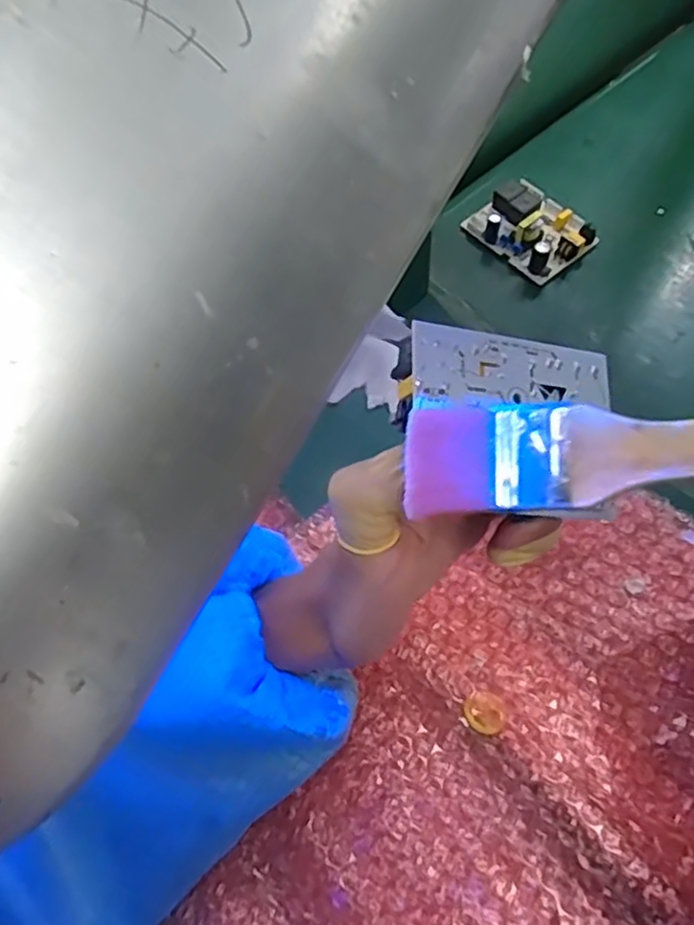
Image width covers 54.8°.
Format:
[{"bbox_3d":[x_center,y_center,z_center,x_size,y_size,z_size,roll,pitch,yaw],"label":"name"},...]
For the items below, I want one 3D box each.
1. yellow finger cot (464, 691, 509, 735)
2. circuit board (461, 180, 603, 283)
[{"bbox_3d":[0.066,0.120,0.320,0.020,0.005,0.018,27,67,16],"label":"yellow finger cot"},{"bbox_3d":[0.134,-0.171,0.485,0.057,0.025,0.078,-38,66,-15],"label":"circuit board"}]

